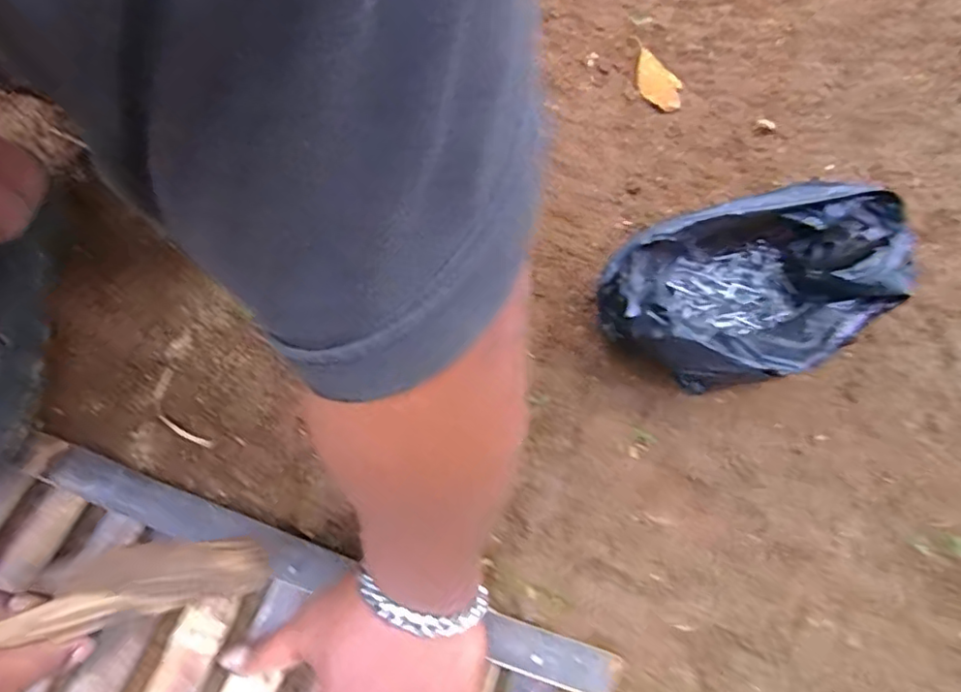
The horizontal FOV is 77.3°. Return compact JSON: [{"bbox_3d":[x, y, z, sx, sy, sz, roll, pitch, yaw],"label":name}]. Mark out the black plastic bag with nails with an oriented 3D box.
[{"bbox_3d":[0.193,-0.036,0.431,0.193,0.082,0.122,-22,68,-8],"label":"black plastic bag with nails"}]

